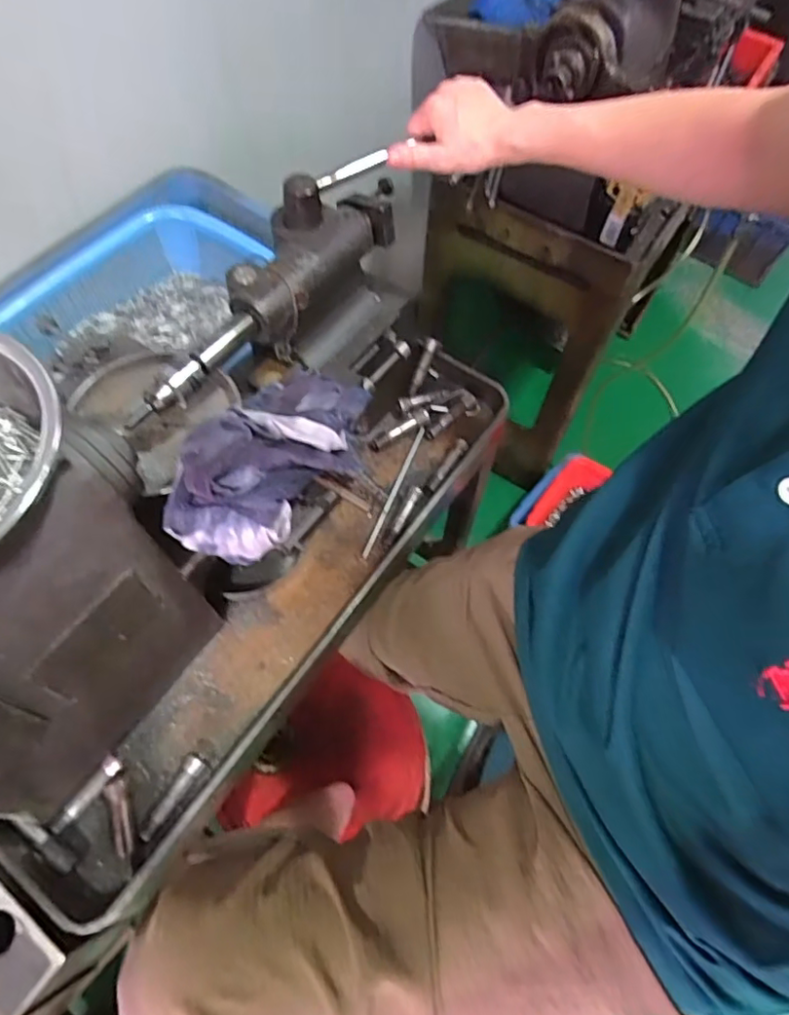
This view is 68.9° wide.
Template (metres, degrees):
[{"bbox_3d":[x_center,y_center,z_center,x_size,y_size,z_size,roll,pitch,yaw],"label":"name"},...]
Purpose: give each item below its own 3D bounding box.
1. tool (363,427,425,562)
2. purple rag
[{"bbox_3d":[0.001,-0.021,0.680,0.007,0.013,0.186,21,63,8],"label":"tool"},{"bbox_3d":[-0.097,-0.036,0.441,0.097,0.059,0.167,39,67,16],"label":"purple rag"}]

